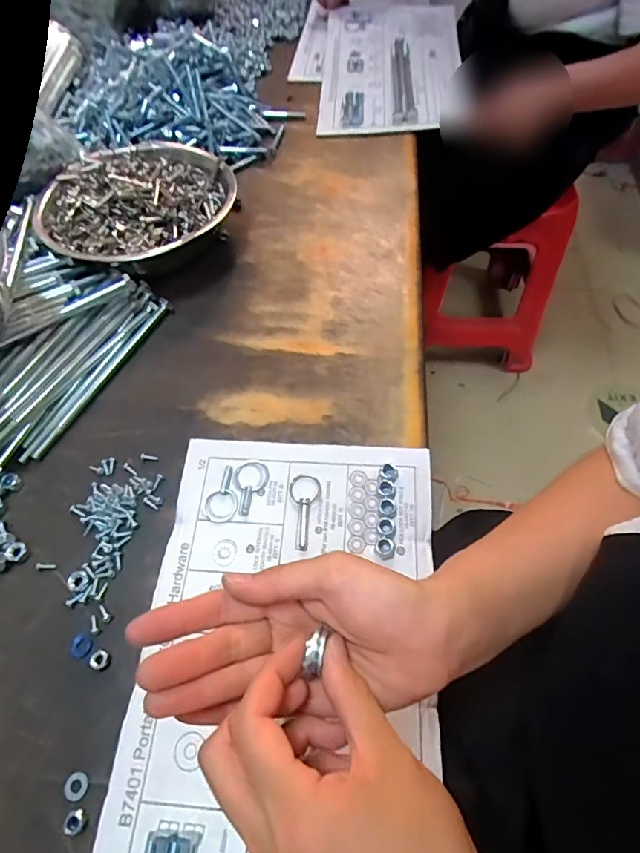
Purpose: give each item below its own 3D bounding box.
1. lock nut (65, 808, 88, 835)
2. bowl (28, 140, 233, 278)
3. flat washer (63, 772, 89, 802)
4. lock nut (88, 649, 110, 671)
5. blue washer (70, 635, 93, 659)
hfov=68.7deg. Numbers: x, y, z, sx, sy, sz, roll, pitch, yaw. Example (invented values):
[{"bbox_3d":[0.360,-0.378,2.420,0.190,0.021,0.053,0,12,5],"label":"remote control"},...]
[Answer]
[{"bbox_3d":[-0.163,0.264,0.313,0.012,0.009,0.013,0,61,1],"label":"lock nut"},{"bbox_3d":[-0.215,-0.260,0.566,0.201,0.066,0.205,-1,61,2],"label":"bowl"},{"bbox_3d":[-0.168,0.249,0.322,0.017,0.004,0.016,0,61,1],"label":"flat washer"},{"bbox_3d":[-0.167,0.179,0.358,0.013,0.007,0.014,0,61,1],"label":"lock nut"},{"bbox_3d":[-0.188,0.173,0.367,0.016,0.004,0.015,0,61,1],"label":"blue washer"}]

